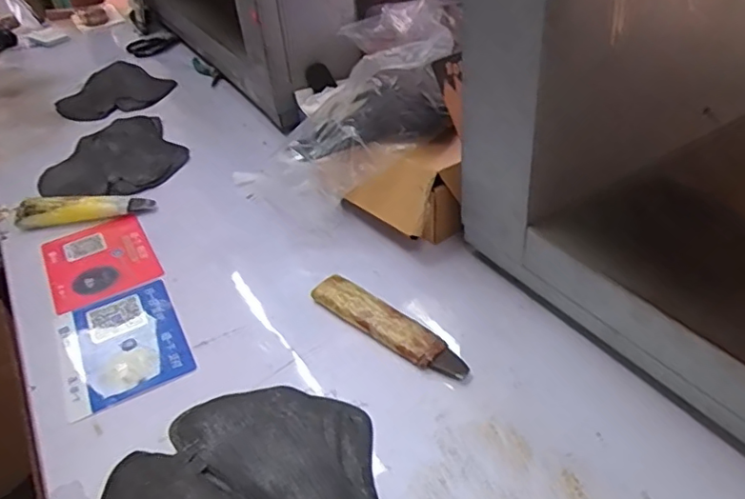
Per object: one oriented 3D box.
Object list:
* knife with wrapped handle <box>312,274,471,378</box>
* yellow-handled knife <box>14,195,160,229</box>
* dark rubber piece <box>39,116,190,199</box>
[{"bbox_3d":[0.014,0.076,0.576,0.184,0.019,0.037,28,49,36],"label":"knife with wrapped handle"},{"bbox_3d":[-0.381,-0.054,0.769,0.170,0.037,0.032,-8,38,-1],"label":"yellow-handled knife"},{"bbox_3d":[-0.408,-0.142,0.901,0.203,0.019,0.252,-26,42,-24],"label":"dark rubber piece"}]

